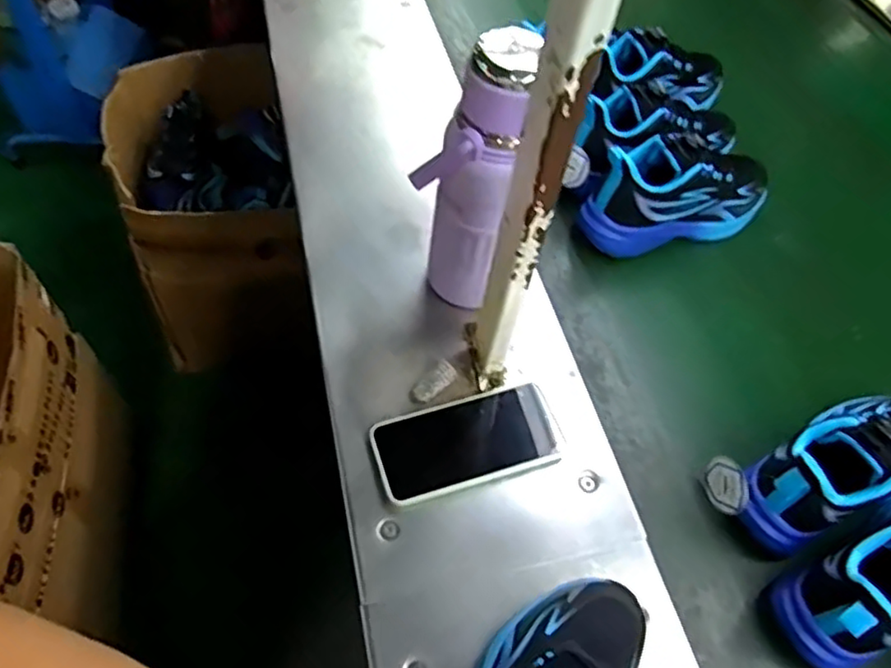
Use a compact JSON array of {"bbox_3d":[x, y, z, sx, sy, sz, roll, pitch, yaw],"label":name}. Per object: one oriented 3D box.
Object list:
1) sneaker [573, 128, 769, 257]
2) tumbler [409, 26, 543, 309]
[{"bbox_3d":[0.273,-0.168,0.731,0.238,0.110,0.075,-15,56,-14],"label":"sneaker"},{"bbox_3d":[0.012,-0.119,0.554,0.077,0.258,0.056,5,54,0],"label":"tumbler"}]

